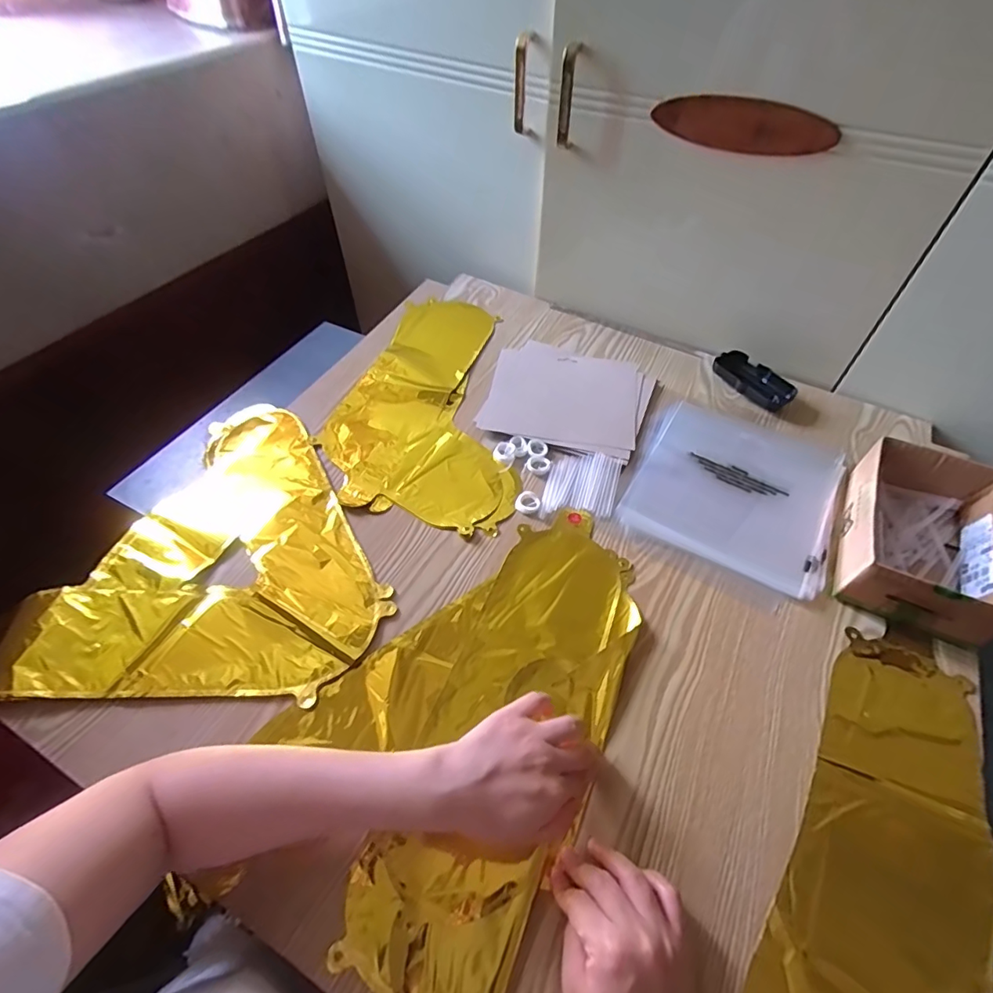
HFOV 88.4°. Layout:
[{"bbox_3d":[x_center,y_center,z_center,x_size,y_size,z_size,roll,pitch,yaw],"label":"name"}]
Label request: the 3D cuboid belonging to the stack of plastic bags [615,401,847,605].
[{"bbox_3d":[0.272,-0.012,0.588,0.212,0.011,0.220,25,56,17],"label":"stack of plastic bags"}]

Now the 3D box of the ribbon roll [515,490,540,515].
[{"bbox_3d":[0.035,0.006,0.570,0.027,0.008,0.027,0,53,0],"label":"ribbon roll"}]

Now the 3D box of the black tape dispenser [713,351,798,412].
[{"bbox_3d":[0.345,-0.156,0.689,0.050,0.023,0.107,-37,61,-25],"label":"black tape dispenser"}]

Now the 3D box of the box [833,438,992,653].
[{"bbox_3d":[0.424,0.039,0.510,0.126,0.068,0.179,22,56,16],"label":"box"}]

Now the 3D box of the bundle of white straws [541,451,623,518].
[{"bbox_3d":[0.098,-0.012,0.584,0.076,0.007,0.101,15,54,11],"label":"bundle of white straws"}]

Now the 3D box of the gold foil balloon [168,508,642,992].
[{"bbox_3d":[-0.025,0.176,0.456,0.243,0.019,0.424,25,56,17],"label":"gold foil balloon"}]

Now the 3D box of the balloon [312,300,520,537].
[{"bbox_3d":[-0.073,-0.134,0.682,0.242,0.008,0.394,10,53,7],"label":"balloon"}]

